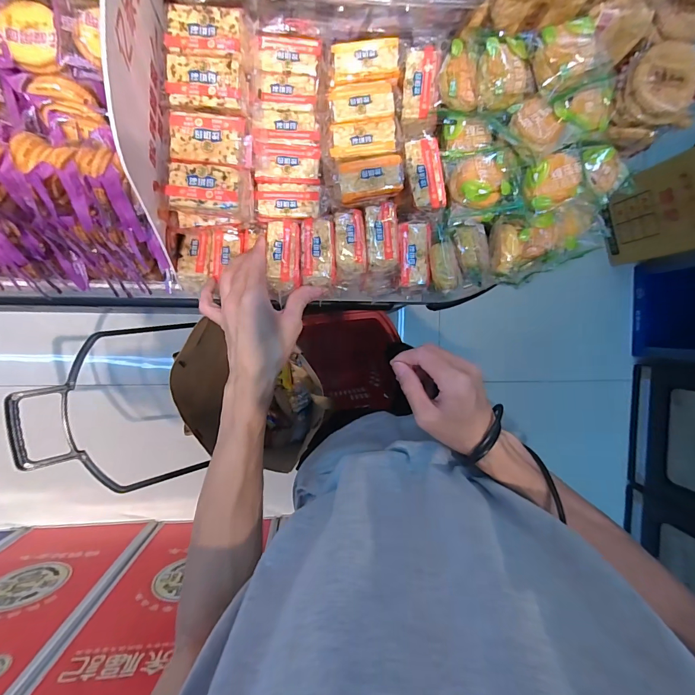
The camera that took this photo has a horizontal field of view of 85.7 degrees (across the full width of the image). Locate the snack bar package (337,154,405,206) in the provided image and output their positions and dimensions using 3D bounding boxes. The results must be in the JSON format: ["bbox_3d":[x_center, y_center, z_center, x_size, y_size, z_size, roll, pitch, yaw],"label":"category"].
[{"bbox_3d":[0.026,-0.185,0.412,0.067,0.015,0.042,-10,93,-5],"label":"snack bar package"}]

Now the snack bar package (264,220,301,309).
[{"bbox_3d":[-0.069,-0.096,0.412,0.036,0.016,0.089,-2,93,-5],"label":"snack bar package"}]

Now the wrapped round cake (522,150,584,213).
[{"bbox_3d":[0.213,-0.172,0.388,0.055,0.024,0.049,-26,95,-4],"label":"wrapped round cake"}]

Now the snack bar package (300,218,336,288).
[{"bbox_3d":[-0.033,-0.106,0.414,0.038,0.021,0.075,-3,93,-5],"label":"snack bar package"}]

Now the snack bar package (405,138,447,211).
[{"bbox_3d":[0.086,-0.187,0.405,0.036,0.013,0.069,-15,94,-5],"label":"snack bar package"}]

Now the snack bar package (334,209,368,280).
[{"bbox_3d":[0.003,-0.120,0.428,0.034,0.029,0.080,-4,93,-5],"label":"snack bar package"}]

